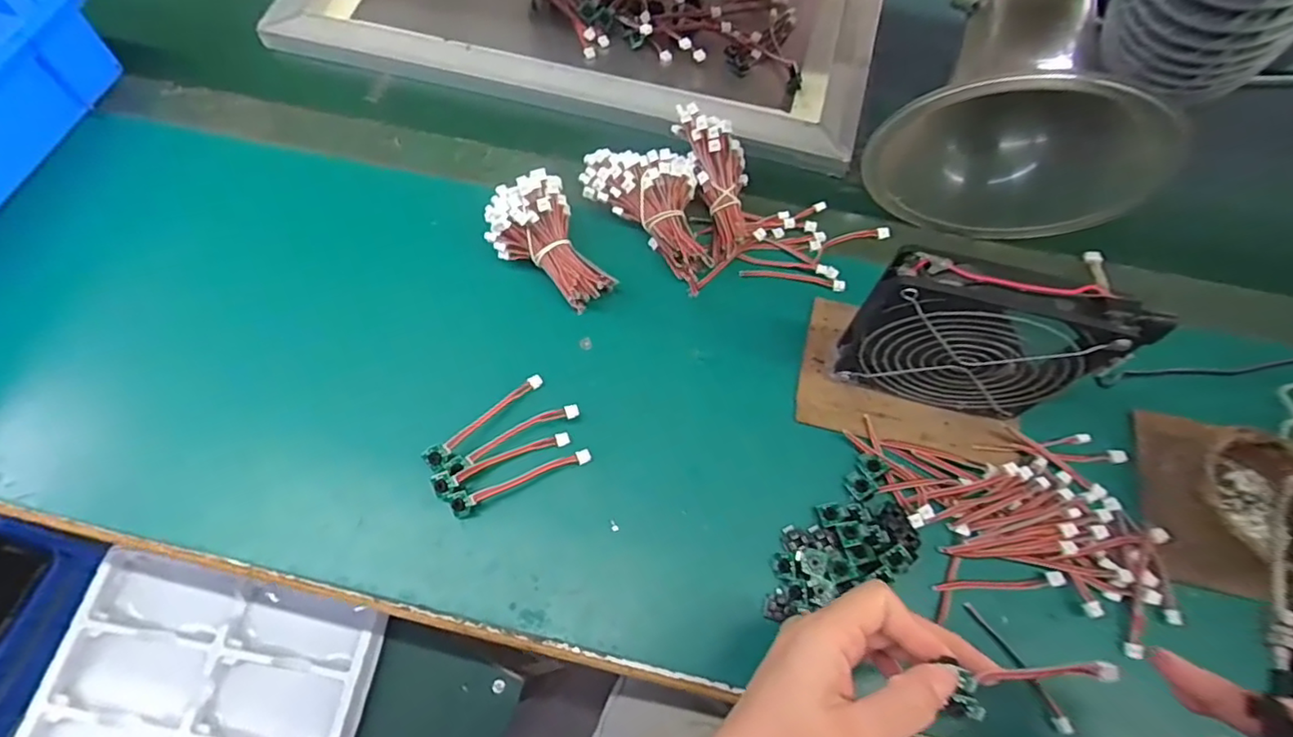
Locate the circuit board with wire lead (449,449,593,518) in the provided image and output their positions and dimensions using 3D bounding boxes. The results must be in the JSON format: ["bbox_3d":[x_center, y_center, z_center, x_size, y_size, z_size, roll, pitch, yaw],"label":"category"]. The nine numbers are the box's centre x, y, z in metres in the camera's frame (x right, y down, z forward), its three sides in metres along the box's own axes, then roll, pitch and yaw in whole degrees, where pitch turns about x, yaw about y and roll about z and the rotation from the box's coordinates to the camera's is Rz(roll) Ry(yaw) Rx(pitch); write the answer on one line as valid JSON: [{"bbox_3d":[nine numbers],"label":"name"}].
[{"bbox_3d":[-0.077,0.069,0.387,0.089,0.012,0.012,-23,68,-10],"label":"circuit board with wire lead"}]

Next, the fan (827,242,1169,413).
[{"bbox_3d":[0.191,-0.015,0.364,0.127,0.130,0.033,12,67,5],"label":"fan"}]

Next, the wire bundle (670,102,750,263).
[{"bbox_3d":[0.058,-0.141,0.464,0.044,0.026,0.115,-14,90,-6],"label":"wire bundle"}]

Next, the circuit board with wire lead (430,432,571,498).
[{"bbox_3d":[-0.089,0.058,0.388,0.085,0.013,0.013,-22,68,-9],"label":"circuit board with wire lead"}]

